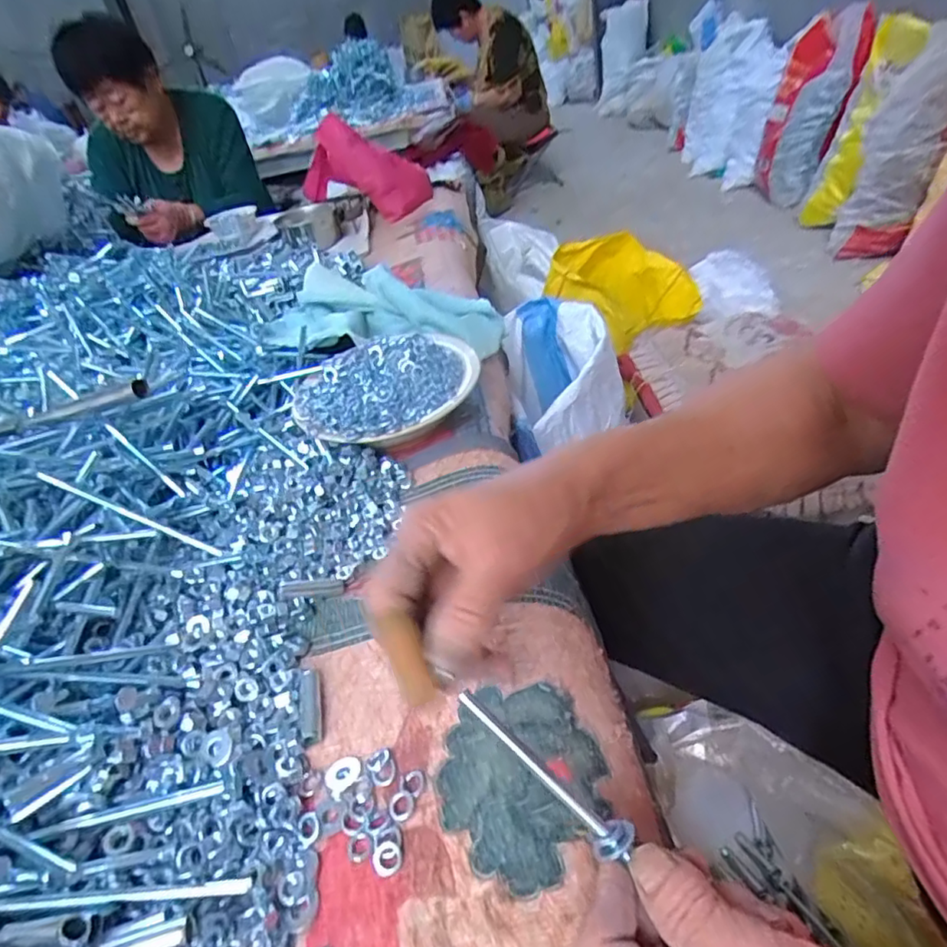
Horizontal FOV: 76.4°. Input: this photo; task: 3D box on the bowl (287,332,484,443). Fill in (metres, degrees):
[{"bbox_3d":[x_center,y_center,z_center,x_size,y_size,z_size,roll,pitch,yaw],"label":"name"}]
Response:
[{"bbox_3d":[-0.079,-0.077,0.571,0.175,0.050,0.162,-36,42,-28],"label":"bowl"}]

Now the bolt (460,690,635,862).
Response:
[{"bbox_3d":[0.026,0.116,0.237,0.081,0.010,0.013,39,52,15],"label":"bolt"}]

